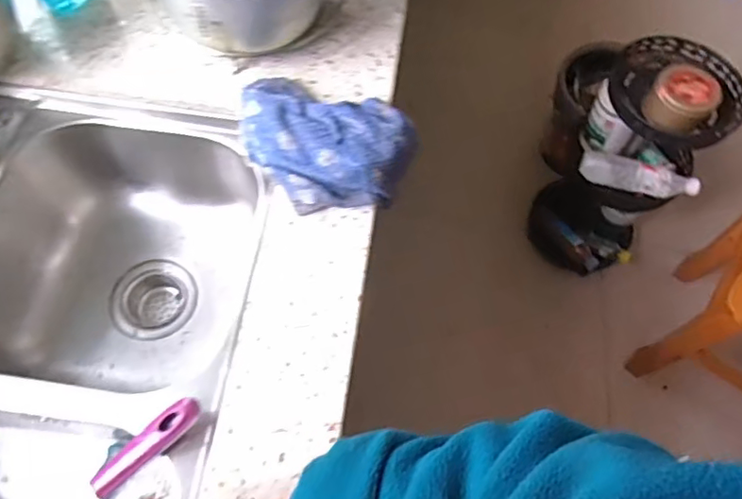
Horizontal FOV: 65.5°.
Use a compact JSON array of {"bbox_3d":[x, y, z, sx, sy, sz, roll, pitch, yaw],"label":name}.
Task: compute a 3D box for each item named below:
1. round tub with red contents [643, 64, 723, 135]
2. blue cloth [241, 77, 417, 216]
[{"bbox_3d":[0.542,-0.262,1.004,0.107,0.063,0.120,42,69,16],"label":"round tub with red contents"},{"bbox_3d":[-0.050,-0.132,0.632,0.160,0.049,0.197,-35,71,-18],"label":"blue cloth"}]

